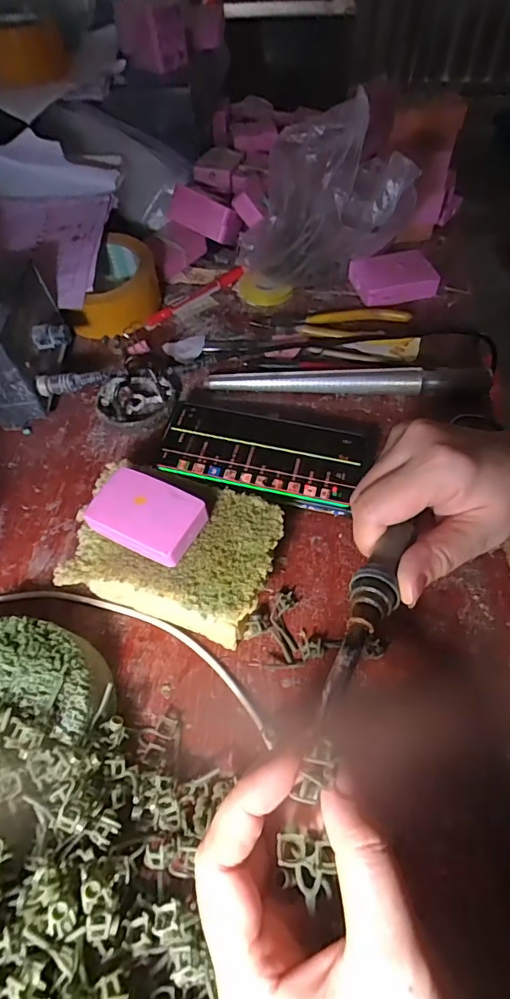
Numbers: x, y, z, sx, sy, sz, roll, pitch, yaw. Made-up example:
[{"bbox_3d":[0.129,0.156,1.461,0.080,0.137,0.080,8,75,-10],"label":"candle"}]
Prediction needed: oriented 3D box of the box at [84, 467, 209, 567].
[{"bbox_3d":[-0.068,0.012,0.311,0.068,0.017,0.048,24,59,17],"label":"box"}]

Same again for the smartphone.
[{"bbox_3d":[0.007,-0.036,0.387,0.156,0.008,0.081,10,57,5],"label":"smartphone"}]

